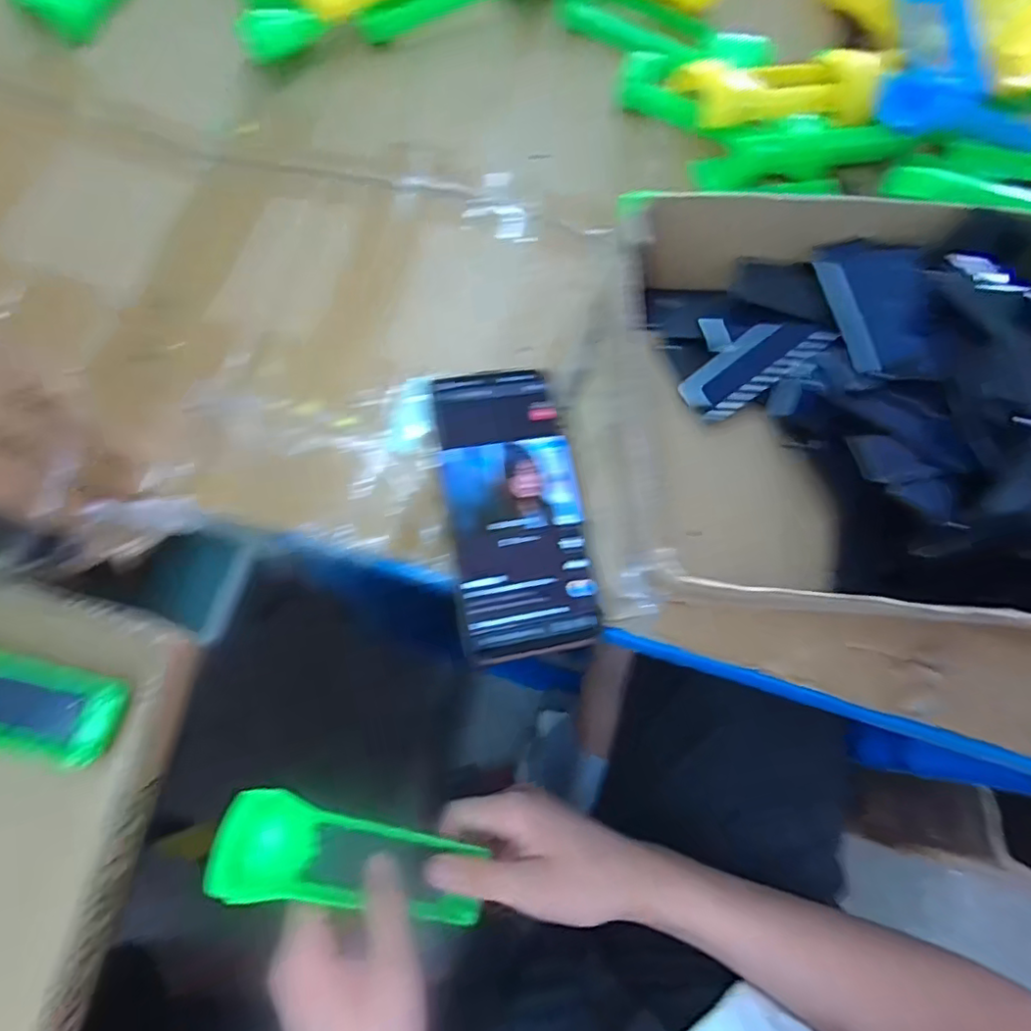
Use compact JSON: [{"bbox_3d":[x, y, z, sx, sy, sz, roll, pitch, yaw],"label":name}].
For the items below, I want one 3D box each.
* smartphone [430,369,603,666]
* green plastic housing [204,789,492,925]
[{"bbox_3d":[0.000,-0.005,0.343,0.075,0.013,0.163,-7,76,-11],"label":"smartphone"},{"bbox_3d":[-0.089,0.198,0.346,0.154,0.021,0.046,25,73,-22],"label":"green plastic housing"}]

